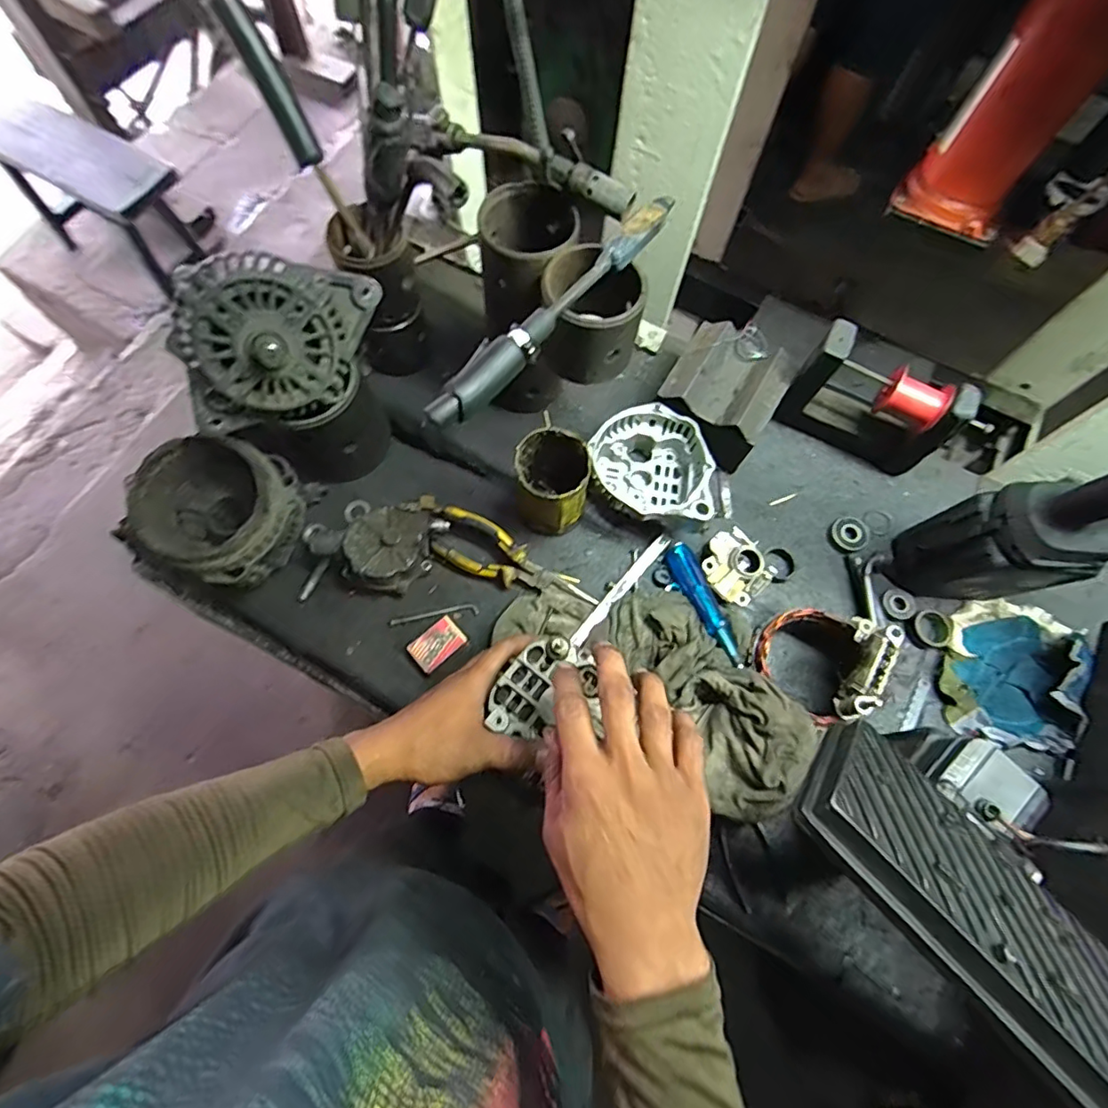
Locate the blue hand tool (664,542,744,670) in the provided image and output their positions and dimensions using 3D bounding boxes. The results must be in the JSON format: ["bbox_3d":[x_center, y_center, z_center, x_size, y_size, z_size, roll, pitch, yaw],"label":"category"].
[{"bbox_3d":[0.155,0.051,0.575,0.023,0.020,0.143,-18,59,-8],"label":"blue hand tool"}]

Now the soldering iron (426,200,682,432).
[{"bbox_3d":[0.003,-0.198,0.441,0.031,0.031,0.273,39,73,12],"label":"soldering iron"}]

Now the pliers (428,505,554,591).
[{"bbox_3d":[-0.065,0.000,0.606,0.135,0.031,0.055,26,71,8],"label":"pliers"}]

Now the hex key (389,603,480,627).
[{"bbox_3d":[-0.130,0.066,0.602,0.095,0.006,0.013,-8,70,-5],"label":"hex key"}]

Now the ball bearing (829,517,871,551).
[{"bbox_3d":[0.337,-0.023,0.631,0.039,0.013,0.040,1,70,-2],"label":"ball bearing"}]

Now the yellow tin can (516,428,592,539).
[{"bbox_3d":[-0.003,-0.076,0.590,0.071,0.117,0.089,1,70,-2],"label":"yellow tin can"}]

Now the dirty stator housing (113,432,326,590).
[{"bbox_3d":[-0.334,-0.046,0.561,0.130,0.123,0.135,1,70,-2],"label":"dirty stator housing"}]

